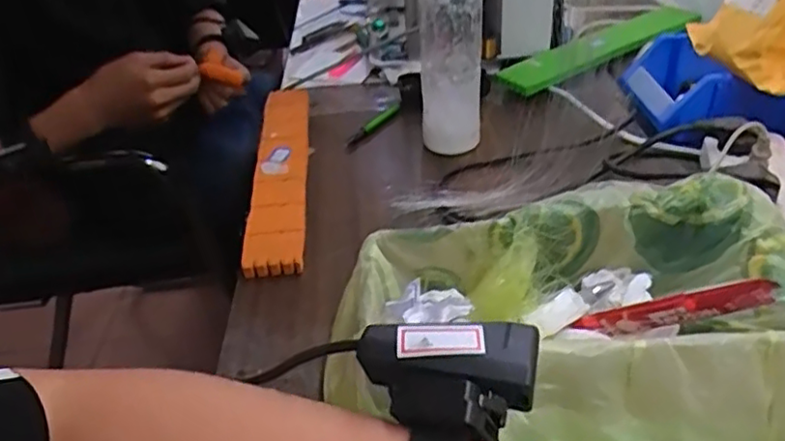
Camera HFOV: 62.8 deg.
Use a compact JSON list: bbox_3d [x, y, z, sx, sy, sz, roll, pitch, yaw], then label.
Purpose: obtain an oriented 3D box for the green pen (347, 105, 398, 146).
[{"bbox_3d":[-0.022,-0.114,0.759,0.011,0.012,0.113,17,41,30],"label":"green pen"}]

